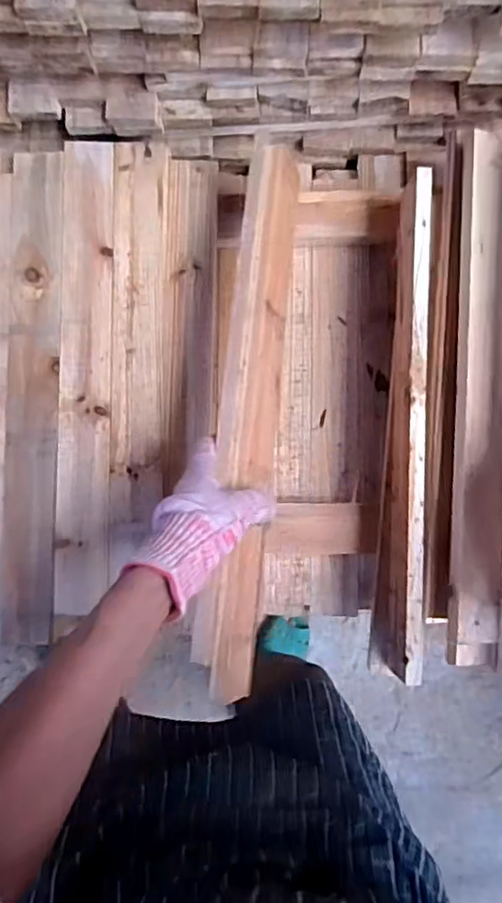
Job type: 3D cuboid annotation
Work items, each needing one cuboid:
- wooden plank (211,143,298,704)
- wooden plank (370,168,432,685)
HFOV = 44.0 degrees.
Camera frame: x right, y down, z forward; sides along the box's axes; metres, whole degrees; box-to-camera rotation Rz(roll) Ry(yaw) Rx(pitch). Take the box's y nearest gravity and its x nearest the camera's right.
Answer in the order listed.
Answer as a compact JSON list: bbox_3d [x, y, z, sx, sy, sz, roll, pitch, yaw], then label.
[{"bbox_3d":[0.005,-0.040,0.553,0.022,0.059,0.485,-4,77,44],"label":"wooden plank"},{"bbox_3d":[0.149,-0.026,0.615,0.012,0.073,0.479,4,85,-18],"label":"wooden plank"}]

